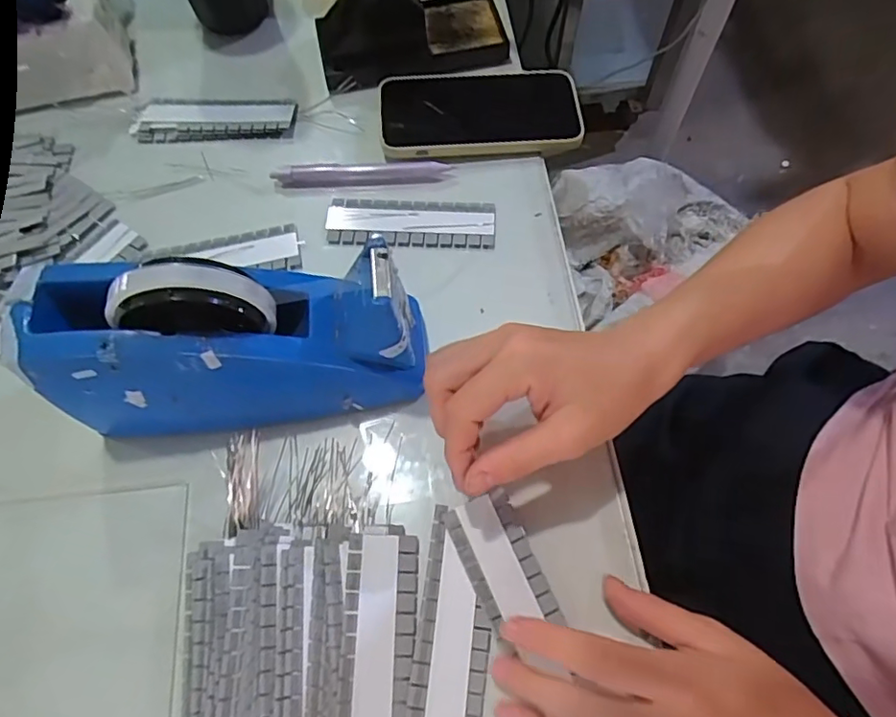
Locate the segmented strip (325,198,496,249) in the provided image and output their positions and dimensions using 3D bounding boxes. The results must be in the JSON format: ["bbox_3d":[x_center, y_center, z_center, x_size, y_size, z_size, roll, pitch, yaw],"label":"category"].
[{"bbox_3d":[-0.027,-0.102,0.429,0.124,0.004,0.042,2,66,1],"label":"segmented strip"}]

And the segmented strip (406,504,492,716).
[{"bbox_3d":[0.004,0.149,0.315,0.039,0.007,0.119,8,68,0],"label":"segmented strip"}]

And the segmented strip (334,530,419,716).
[{"bbox_3d":[-0.037,0.160,0.308,0.040,0.013,0.125,1,66,1],"label":"segmented strip"}]

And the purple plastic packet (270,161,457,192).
[{"bbox_3d":[-0.066,-0.143,0.445,0.134,0.009,0.023,-5,66,-2],"label":"purple plastic packet"}]

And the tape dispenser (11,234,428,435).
[{"bbox_3d":[-0.118,-0.010,0.333,0.208,0.114,0.070,-8,66,-3],"label":"tape dispenser"}]

